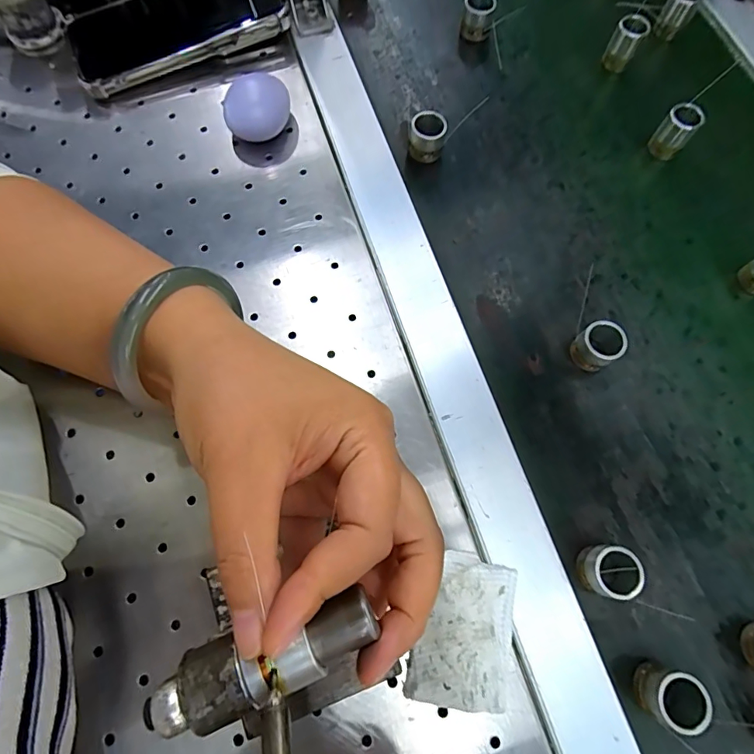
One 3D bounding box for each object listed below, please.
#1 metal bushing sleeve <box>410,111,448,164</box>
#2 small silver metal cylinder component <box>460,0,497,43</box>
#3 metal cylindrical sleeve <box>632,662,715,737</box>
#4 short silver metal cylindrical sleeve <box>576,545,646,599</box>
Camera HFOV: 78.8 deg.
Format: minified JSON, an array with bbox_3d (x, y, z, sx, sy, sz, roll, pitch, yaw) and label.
[{"bbox_3d":[0.036,-0.173,0.329,0.024,0.025,0.024,8,72,1],"label":"metal bushing sleeve"},{"bbox_3d":[0.079,-0.286,0.364,0.023,0.029,0.018,13,72,3],"label":"small silver metal cylinder component"},{"bbox_3d":[0.141,0.154,0.223,0.025,0.026,0.023,0,72,-1],"label":"metal cylindrical sleeve"},{"bbox_3d":[0.120,0.100,0.239,0.026,0.024,0.025,0,72,-1],"label":"short silver metal cylindrical sleeve"}]

